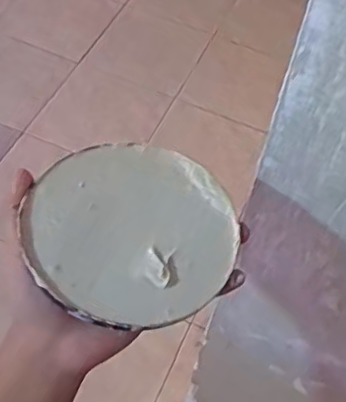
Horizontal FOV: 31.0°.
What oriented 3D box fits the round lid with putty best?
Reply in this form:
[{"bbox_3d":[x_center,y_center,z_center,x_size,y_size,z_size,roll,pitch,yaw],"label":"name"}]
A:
[{"bbox_3d":[-0.027,0.015,0.431,0.140,0.012,0.147,2,54,-3],"label":"round lid with putty"}]

